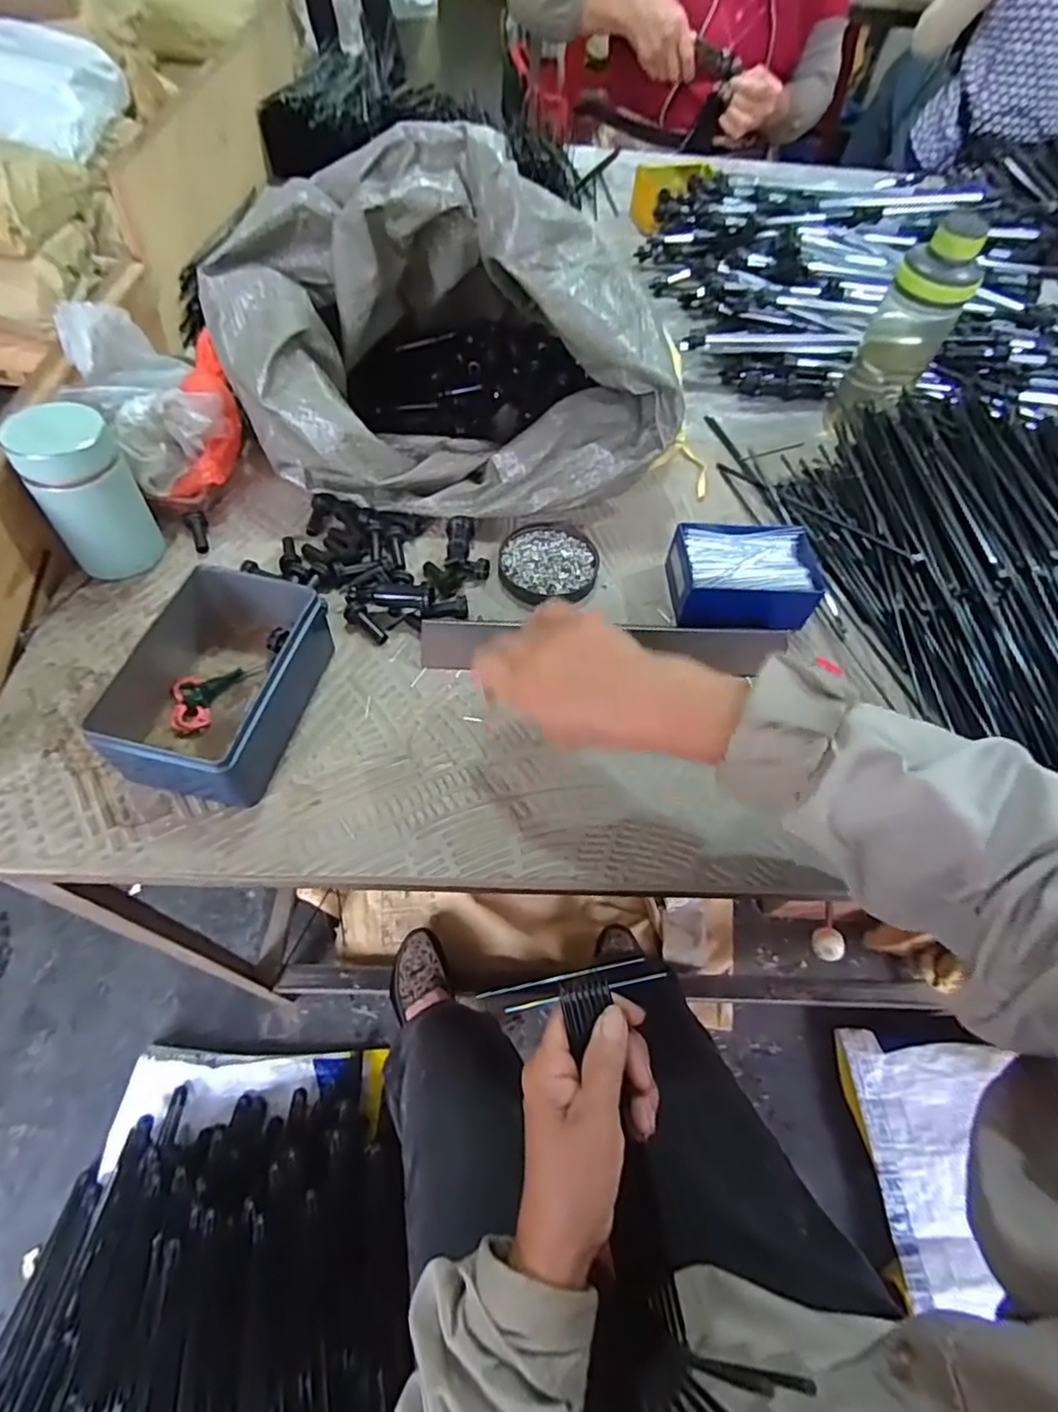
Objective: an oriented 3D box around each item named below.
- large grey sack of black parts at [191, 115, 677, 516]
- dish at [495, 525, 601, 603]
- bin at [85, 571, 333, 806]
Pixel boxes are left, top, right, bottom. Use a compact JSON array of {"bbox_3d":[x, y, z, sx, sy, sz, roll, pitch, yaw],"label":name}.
[{"bbox_3d":[-0.069,-0.322,0.527,0.342,0.219,0.265,-7,59,-9],"label":"large grey sack of black parts"},{"bbox_3d":[0.016,-0.124,0.542,0.084,0.009,0.085,2,58,-3],"label":"dish"},{"bbox_3d":[-0.208,-0.020,0.430,0.100,0.060,0.153,12,58,3],"label":"bin"}]

